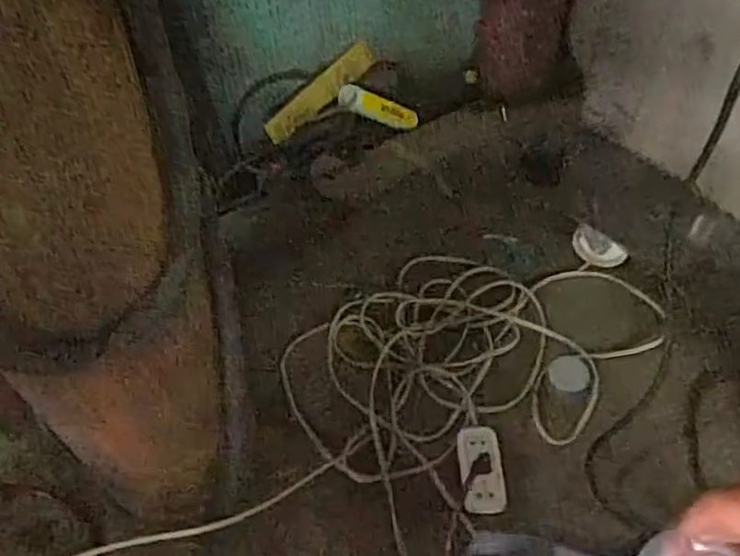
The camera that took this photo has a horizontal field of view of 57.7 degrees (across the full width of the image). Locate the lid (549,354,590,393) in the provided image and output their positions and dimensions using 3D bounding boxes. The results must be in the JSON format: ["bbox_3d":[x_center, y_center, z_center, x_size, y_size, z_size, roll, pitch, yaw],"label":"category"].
[{"bbox_3d":[0.315,0.150,1.063,0.063,0.004,0.065,-2,54,2],"label":"lid"}]

